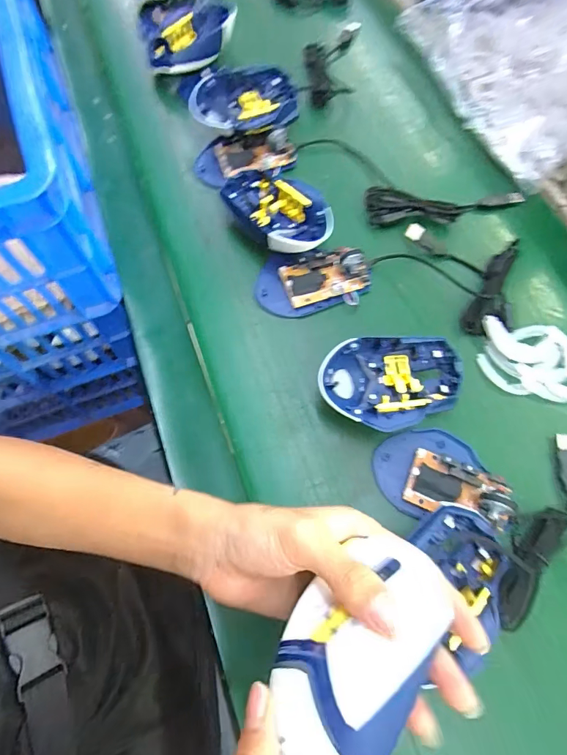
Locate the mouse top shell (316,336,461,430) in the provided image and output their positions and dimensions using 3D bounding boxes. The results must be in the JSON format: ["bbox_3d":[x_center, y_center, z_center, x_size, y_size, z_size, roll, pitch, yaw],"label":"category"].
[{"bbox_3d":[0.088,0.007,0.354,0.113,0.042,0.073,-10,69,-4],"label":"mouse top shell"}]

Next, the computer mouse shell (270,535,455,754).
[{"bbox_3d":[0.034,0.132,0.198,0.064,0.033,0.110,30,72,11],"label":"computer mouse shell"}]

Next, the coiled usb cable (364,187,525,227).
[{"bbox_3d":[0.167,-0.178,0.444,0.160,0.023,0.036,0,69,0],"label":"coiled usb cable"}]

